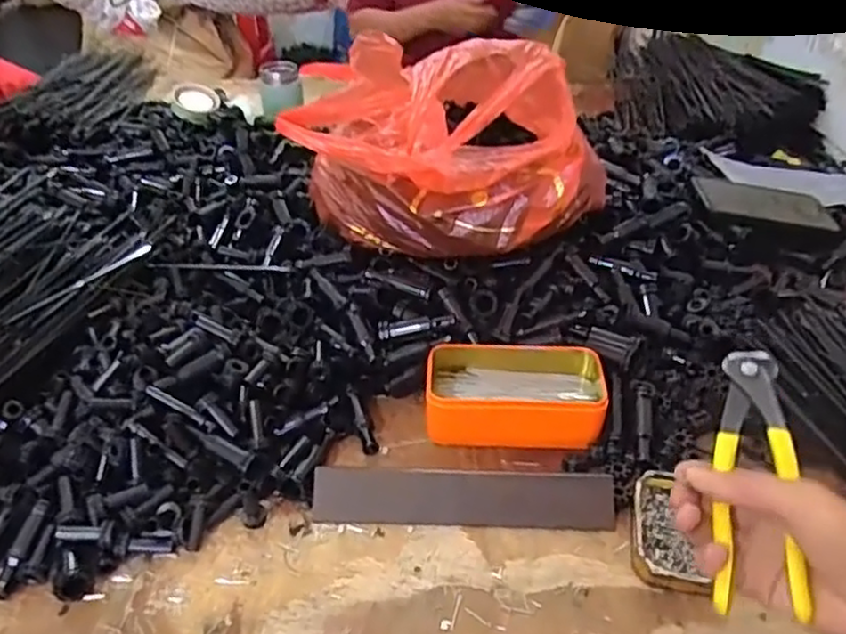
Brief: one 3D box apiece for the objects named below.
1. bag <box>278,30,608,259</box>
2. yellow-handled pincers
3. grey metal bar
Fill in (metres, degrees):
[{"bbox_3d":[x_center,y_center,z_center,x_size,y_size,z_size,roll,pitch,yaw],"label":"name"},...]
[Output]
[{"bbox_3d":[0.023,-0.152,0.657,0.262,0.185,0.170,15,39,18],"label":"bag"},{"bbox_3d":[0.194,0.092,0.414,0.044,0.028,0.164,7,54,8],"label":"yellow-handled pincers"},{"bbox_3d":[0.030,0.136,0.518,0.219,0.006,0.039,1,79,3],"label":"grey metal bar"}]

